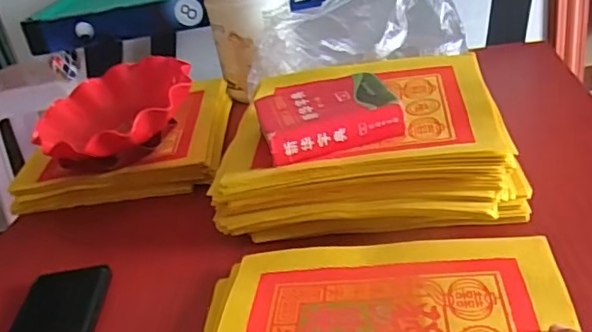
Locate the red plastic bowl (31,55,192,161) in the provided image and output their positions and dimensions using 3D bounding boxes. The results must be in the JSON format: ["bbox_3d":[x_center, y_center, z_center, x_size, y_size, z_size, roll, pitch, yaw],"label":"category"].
[{"bbox_3d":[-0.211,-0.059,0.691,0.185,0.071,0.187,-13,28,-4],"label":"red plastic bowl"}]

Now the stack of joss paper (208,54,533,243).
[{"bbox_3d":[0.078,-0.038,0.617,0.293,0.070,0.253,-4,29,13],"label":"stack of joss paper"}]

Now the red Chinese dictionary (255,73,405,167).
[{"bbox_3d":[0.029,-0.053,0.583,0.129,0.032,0.109,-12,30,-6],"label":"red Chinese dictionary"}]

